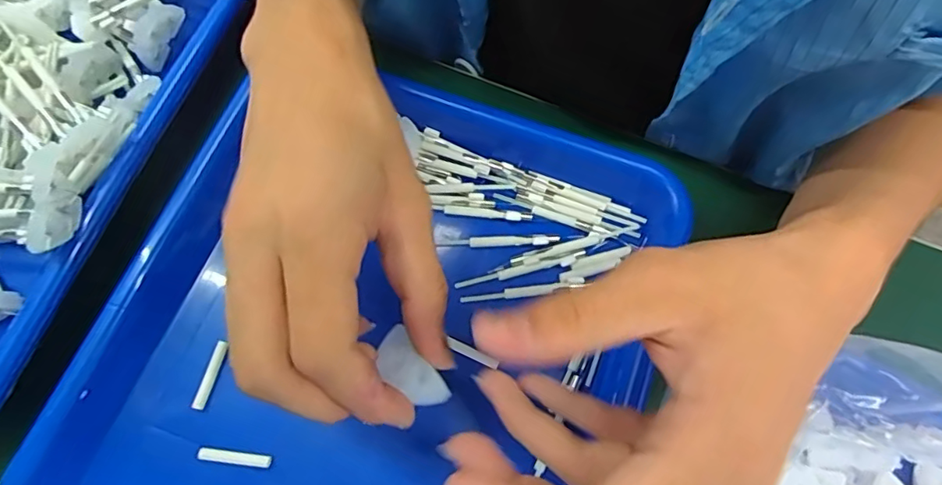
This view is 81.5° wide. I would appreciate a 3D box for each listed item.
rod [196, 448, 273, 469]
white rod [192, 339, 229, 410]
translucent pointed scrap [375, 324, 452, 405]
[{"bbox_3d":[-0.112,0.102,0.258,0.033,0.004,0.006,7,72,2],"label":"rod"},{"bbox_3d":[-0.129,0.065,0.269,0.006,0.004,0.033,14,72,5],"label":"white rod"},{"bbox_3d":[-0.024,0.050,0.212,0.017,0.004,0.034,-41,71,-12],"label":"translucent pointed scrap"}]

